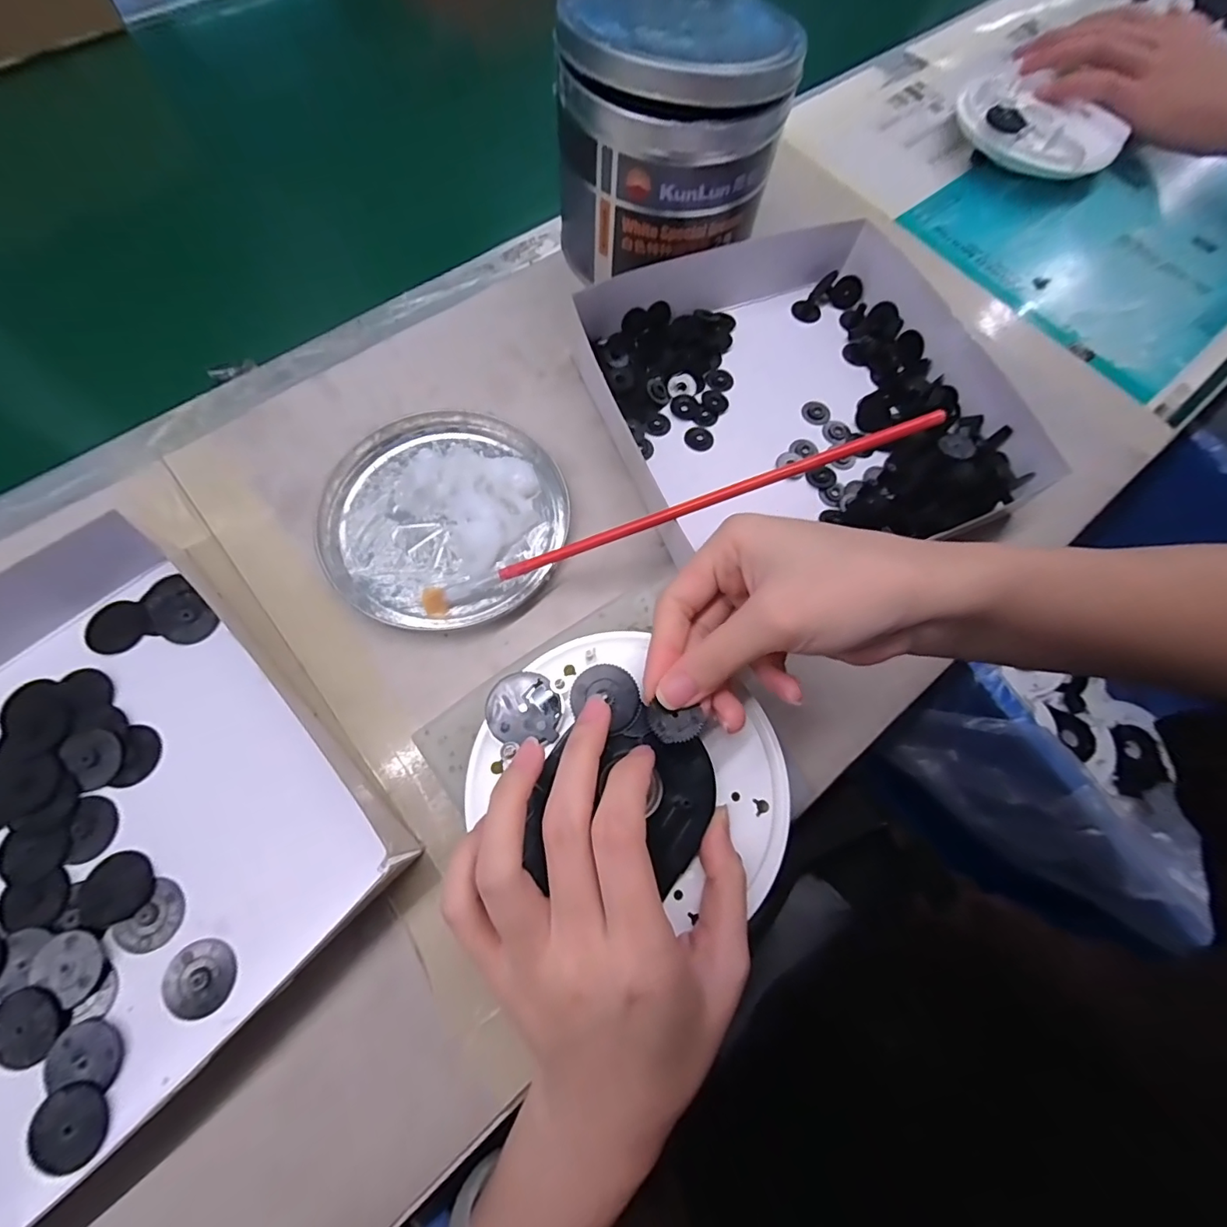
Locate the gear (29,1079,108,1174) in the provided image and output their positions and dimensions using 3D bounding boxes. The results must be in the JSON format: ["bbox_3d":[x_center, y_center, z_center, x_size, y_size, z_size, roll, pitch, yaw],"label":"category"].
[{"bbox_3d":[-0.200,0.189,0.191,0.023,0.005,0.026,-30,75,-13],"label":"gear"}]

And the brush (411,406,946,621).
[{"bbox_3d":[0.022,-0.046,0.247,0.252,0.011,0.013,-19,70,9],"label":"brush"}]

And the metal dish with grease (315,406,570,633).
[{"bbox_3d":[-0.091,-0.055,0.280,0.124,0.011,0.126,1,70,-3],"label":"metal dish with grease"}]

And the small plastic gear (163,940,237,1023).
[{"bbox_3d":[-0.166,0.146,0.207,0.025,0.004,0.027,-21,73,-10],"label":"small plastic gear"}]

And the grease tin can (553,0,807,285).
[{"bbox_3d":[0.035,-0.263,0.303,0.117,0.119,0.099,-39,75,-15],"label":"grease tin can"}]

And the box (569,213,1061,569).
[{"bbox_3d":[0.101,-0.134,0.306,0.213,0.037,0.225,-17,70,-8],"label":"box"}]

